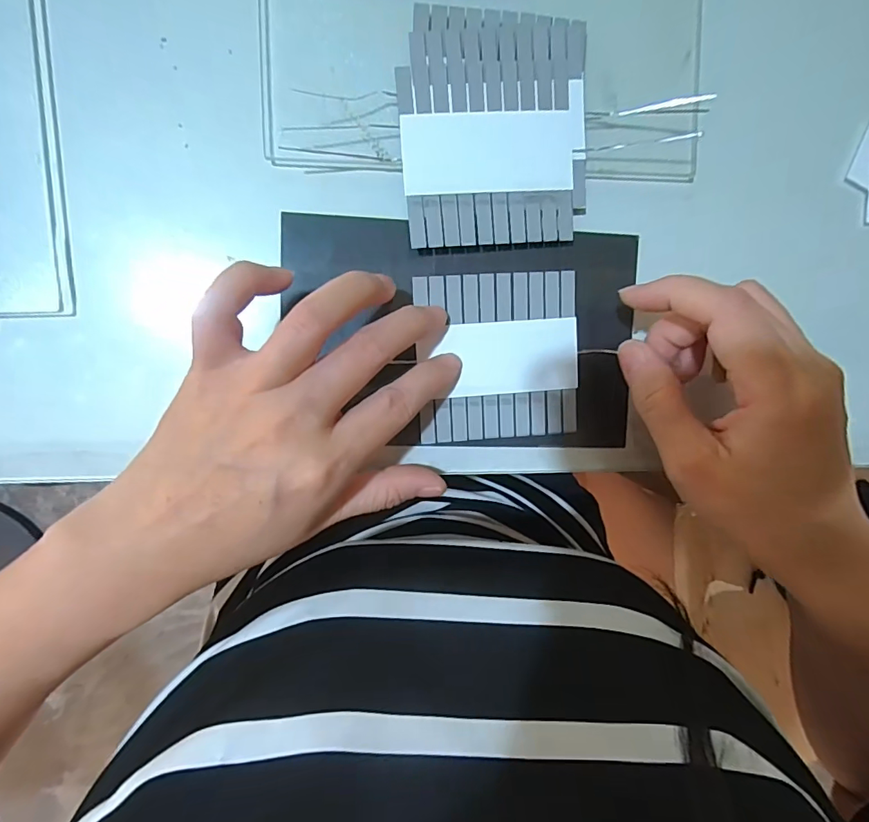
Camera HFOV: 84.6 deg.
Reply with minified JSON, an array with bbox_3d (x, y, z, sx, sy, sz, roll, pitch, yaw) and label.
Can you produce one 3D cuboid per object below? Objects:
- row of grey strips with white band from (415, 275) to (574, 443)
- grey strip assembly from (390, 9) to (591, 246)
[{"bbox_3d":[0.032,-0.026,0.233,0.077,0.004,0.079,-4,96,-8],"label":"row of grey strips with white band"},{"bbox_3d":[0.028,-0.128,0.220,0.085,0.008,0.100,-5,96,-6],"label":"grey strip assembly"}]

